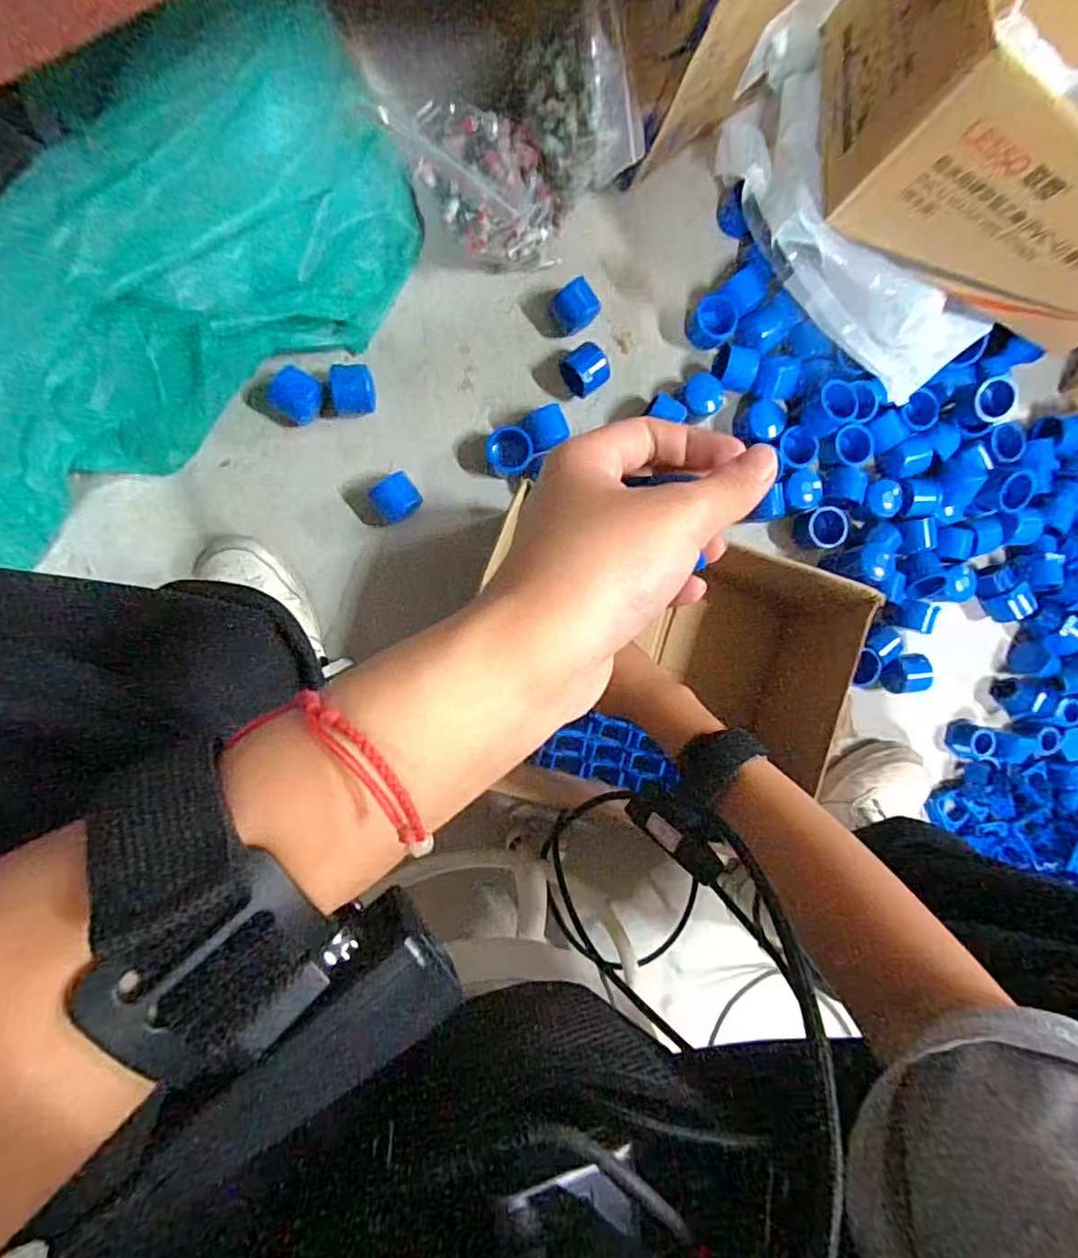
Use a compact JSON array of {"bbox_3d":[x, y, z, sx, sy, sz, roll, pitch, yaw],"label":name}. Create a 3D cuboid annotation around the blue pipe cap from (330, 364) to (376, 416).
[{"bbox_3d":[-0.154,-0.196,0.486,0.033,0.041,0.037,-7,94,-10],"label":"blue pipe cap"}]

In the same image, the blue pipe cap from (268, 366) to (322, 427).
[{"bbox_3d":[-0.196,-0.189,0.474,0.038,0.024,0.038,-1,93,-10],"label":"blue pipe cap"}]

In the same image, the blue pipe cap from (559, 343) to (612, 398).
[{"bbox_3d":[0.044,-0.229,0.517,0.041,0.034,0.042,-27,97,-8],"label":"blue pipe cap"}]

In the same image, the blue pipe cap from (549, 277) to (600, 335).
[{"bbox_3d":[0.031,-0.280,0.509,0.039,0.029,0.032,-33,98,-7],"label":"blue pipe cap"}]

